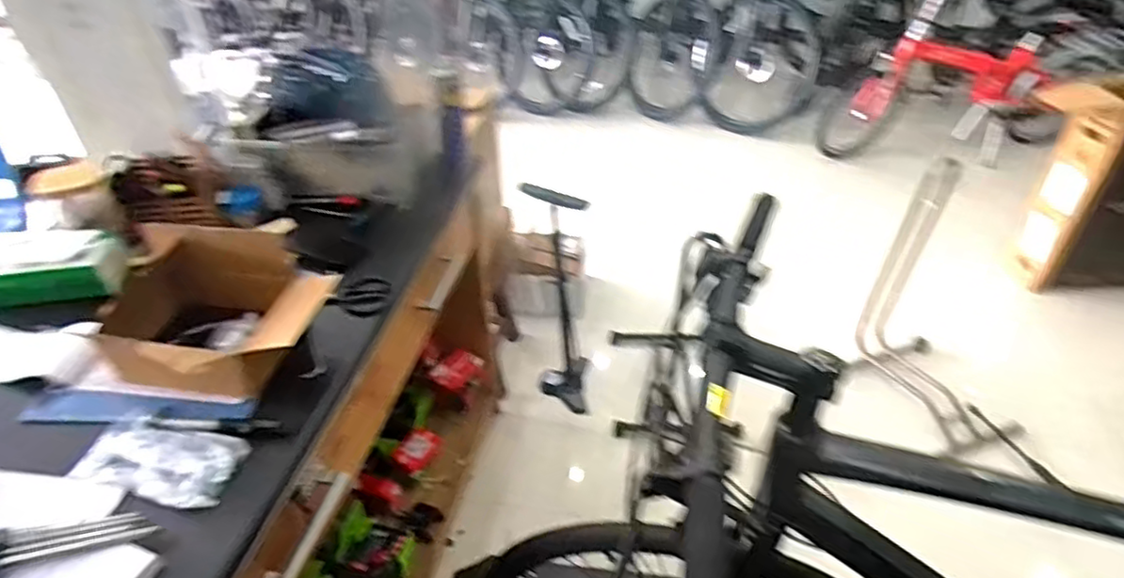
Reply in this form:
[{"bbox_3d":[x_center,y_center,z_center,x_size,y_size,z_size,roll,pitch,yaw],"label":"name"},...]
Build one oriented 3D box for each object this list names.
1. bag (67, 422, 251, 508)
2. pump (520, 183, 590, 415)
[{"bbox_3d":[-0.510,0.219,0.825,0.190,0.052,0.101,8,40,13],"label":"bag"},{"bbox_3d":[-0.007,0.066,1.904,0.166,0.881,0.257,-2,39,0],"label":"pump"}]

